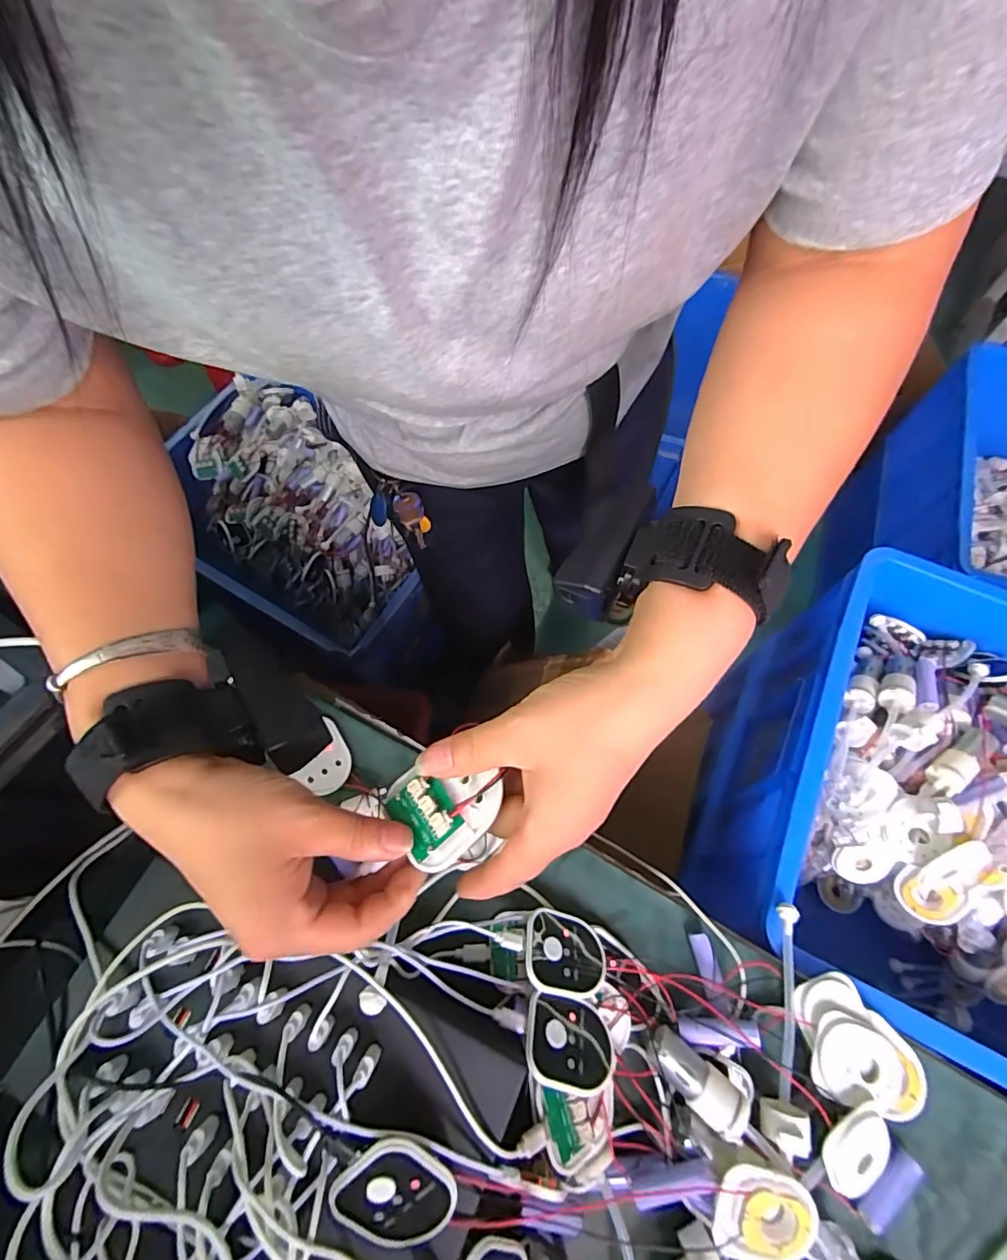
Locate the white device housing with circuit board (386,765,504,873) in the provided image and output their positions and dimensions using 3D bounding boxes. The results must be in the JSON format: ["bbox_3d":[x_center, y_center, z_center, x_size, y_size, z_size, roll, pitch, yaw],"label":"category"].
[{"bbox_3d":[-0.026,0.083,0.244,0.052,0.015,0.045,-29,70,-11],"label":"white device housing with circuit board"}]

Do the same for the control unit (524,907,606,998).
[{"bbox_3d":[0.042,0.218,0.347,0.058,0.008,0.050,21,36,-12],"label":"control unit"}]

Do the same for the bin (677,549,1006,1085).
[{"bbox_3d":[0.519,0.225,0.503,0.536,0.260,0.399,27,70,11],"label":"bin"}]

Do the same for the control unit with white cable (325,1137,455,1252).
[{"bbox_3d":[-0.052,0.272,0.247,0.056,0.005,0.047,43,89,-10],"label":"control unit with white cable"}]

